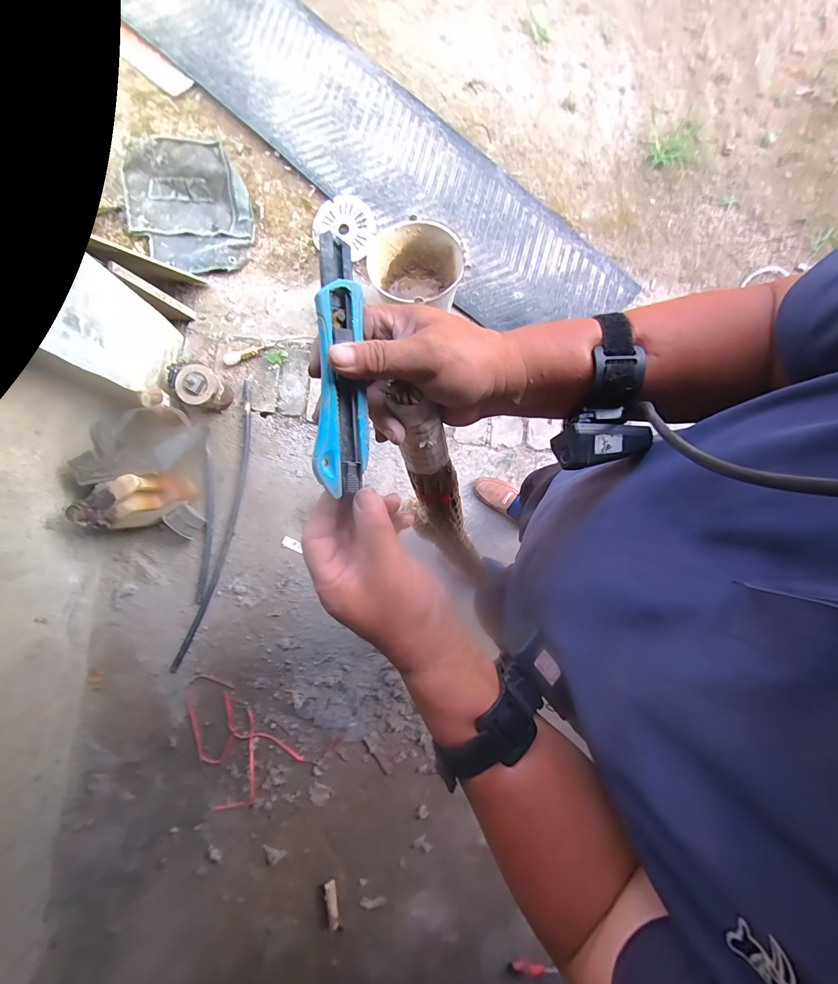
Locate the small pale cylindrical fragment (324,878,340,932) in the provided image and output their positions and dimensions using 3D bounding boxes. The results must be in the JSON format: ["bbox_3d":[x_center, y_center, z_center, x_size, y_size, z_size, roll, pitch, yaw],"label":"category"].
[{"bbox_3d":[-0.273,1.299,1.165,0.034,0.019,0.131,-12,76,-5],"label":"small pale cylindrical fragment"}]

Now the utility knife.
[{"bbox_3d":[-0.051,-0.080,0.244,0.031,0.019,0.158,0,96,-2],"label":"utility knife"}]

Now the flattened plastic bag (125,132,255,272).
[{"bbox_3d":[-0.828,-1.018,1.341,0.420,0.064,0.446,-19,101,-4],"label":"flattened plastic bag"}]

